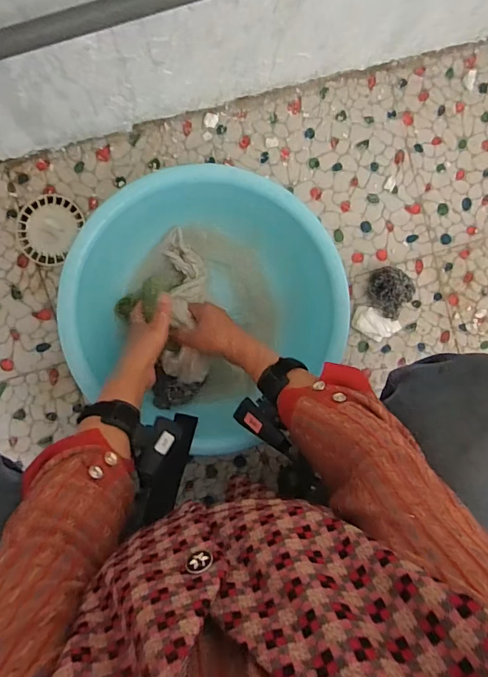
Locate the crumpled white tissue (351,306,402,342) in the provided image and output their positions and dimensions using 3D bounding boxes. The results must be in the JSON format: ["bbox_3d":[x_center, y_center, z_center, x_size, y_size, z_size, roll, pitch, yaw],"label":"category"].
[{"bbox_3d":[0.210,-0.019,0.684,0.078,0.017,0.041,22,91,-8],"label":"crumpled white tissue"}]

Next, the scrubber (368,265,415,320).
[{"bbox_3d":[0.226,-0.073,0.672,0.065,0.046,0.064,38,89,-7],"label":"scrubber"}]

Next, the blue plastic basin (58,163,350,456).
[{"bbox_3d":[-0.052,-0.046,0.604,0.343,0.116,0.324,0,93,-7],"label":"blue plastic basin"}]

